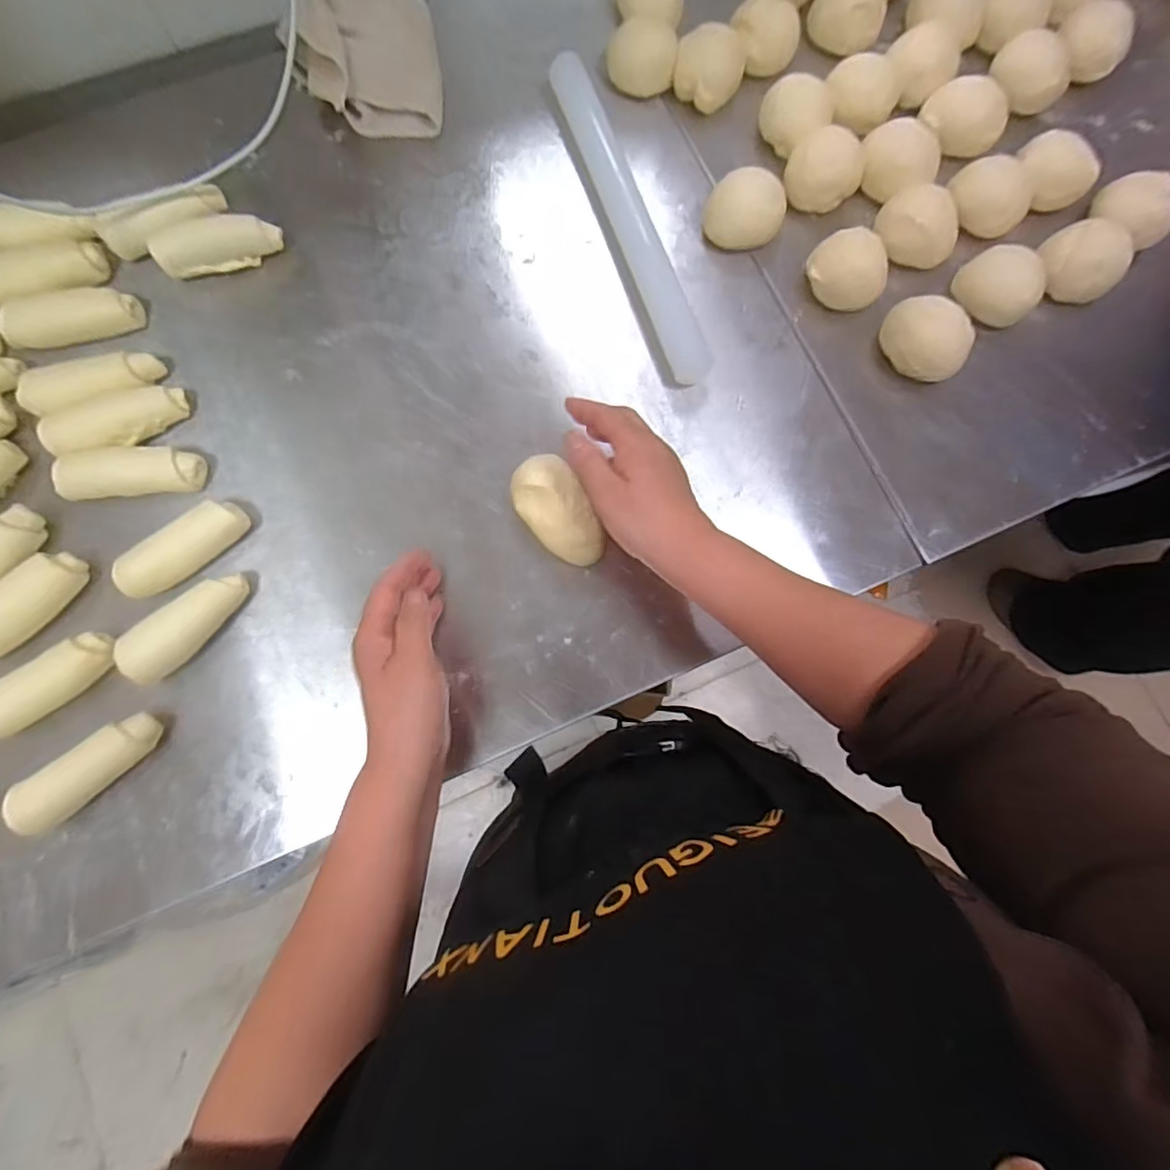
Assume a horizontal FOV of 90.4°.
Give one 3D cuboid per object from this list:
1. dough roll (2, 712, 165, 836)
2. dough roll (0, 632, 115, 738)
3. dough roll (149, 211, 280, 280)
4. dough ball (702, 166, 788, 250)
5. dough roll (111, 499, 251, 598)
[{"bbox_3d":[-0.337,0.126,0.395,0.091,0.032,0.031,-38,82,-8],"label":"dough roll"},{"bbox_3d":[-0.379,0.070,0.403,0.093,0.025,0.035,-31,81,-7],"label":"dough roll"},{"bbox_3d":[-0.300,-0.281,0.477,0.096,0.024,0.039,-17,79,-5],"label":"dough roll"},{"bbox_3d":[0.134,-0.311,0.486,0.056,0.041,0.053,0,78,-1],"label":"dough ball"},{"bbox_3d":[-0.291,-0.025,0.424,0.034,0.033,0.092,44,81,7],"label":"dough roll"}]

